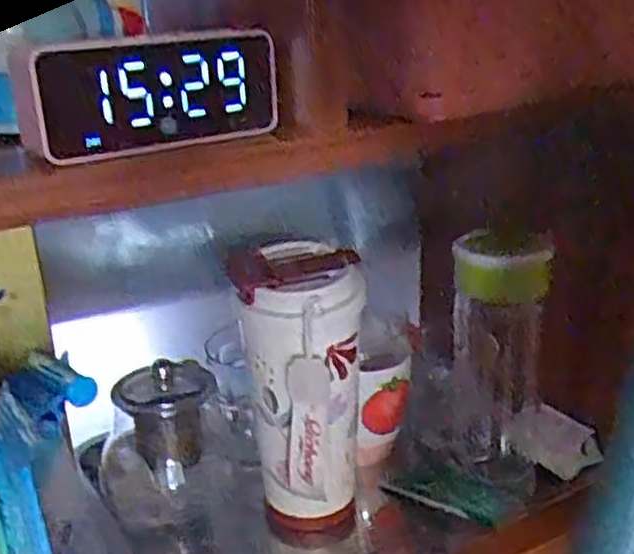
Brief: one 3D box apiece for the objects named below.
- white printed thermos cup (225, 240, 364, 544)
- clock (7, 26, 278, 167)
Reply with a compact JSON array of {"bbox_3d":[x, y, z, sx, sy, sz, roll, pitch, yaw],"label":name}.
[{"bbox_3d":[-0.011,0.090,0.541,0.082,0.214,0.090,-2,22,1],"label":"white printed thermos cup"},{"bbox_3d":[-0.080,-0.089,0.366,0.121,0.053,0.032,-12,24,-24],"label":"clock"}]

